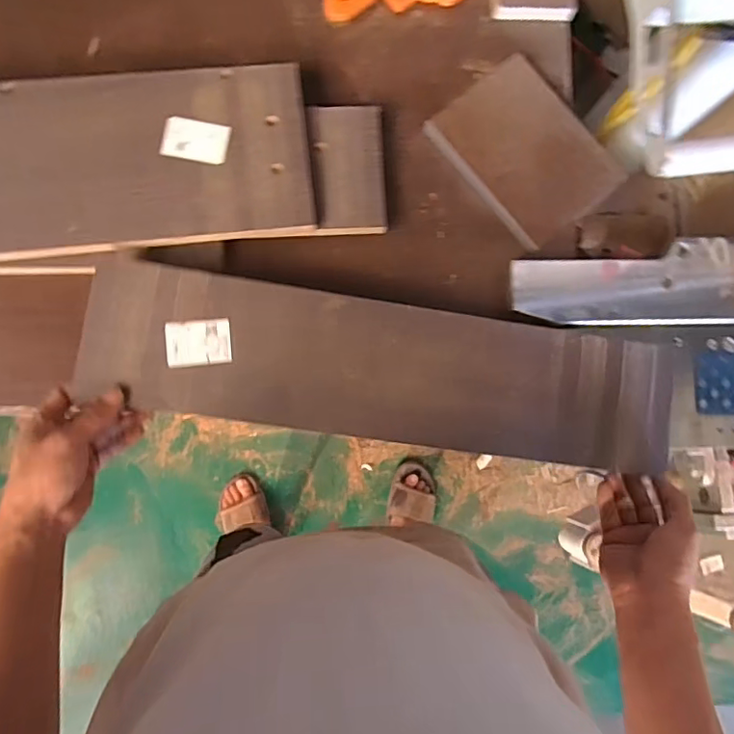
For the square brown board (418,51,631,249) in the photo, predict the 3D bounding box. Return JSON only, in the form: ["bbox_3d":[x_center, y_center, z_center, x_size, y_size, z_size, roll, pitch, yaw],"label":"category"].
[{"bbox_3d":[0.178,-0.240,0.630,0.144,0.035,0.184,-37,86,-8],"label":"square brown board"}]

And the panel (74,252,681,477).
[{"bbox_3d":[0.028,0.002,0.554,0.590,0.018,0.135,9,82,-5],"label":"panel"}]

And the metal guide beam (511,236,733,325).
[{"bbox_3d":[0.450,-0.096,0.627,0.587,0.055,0.091,-2,84,-4],"label":"metal guide beam"}]

